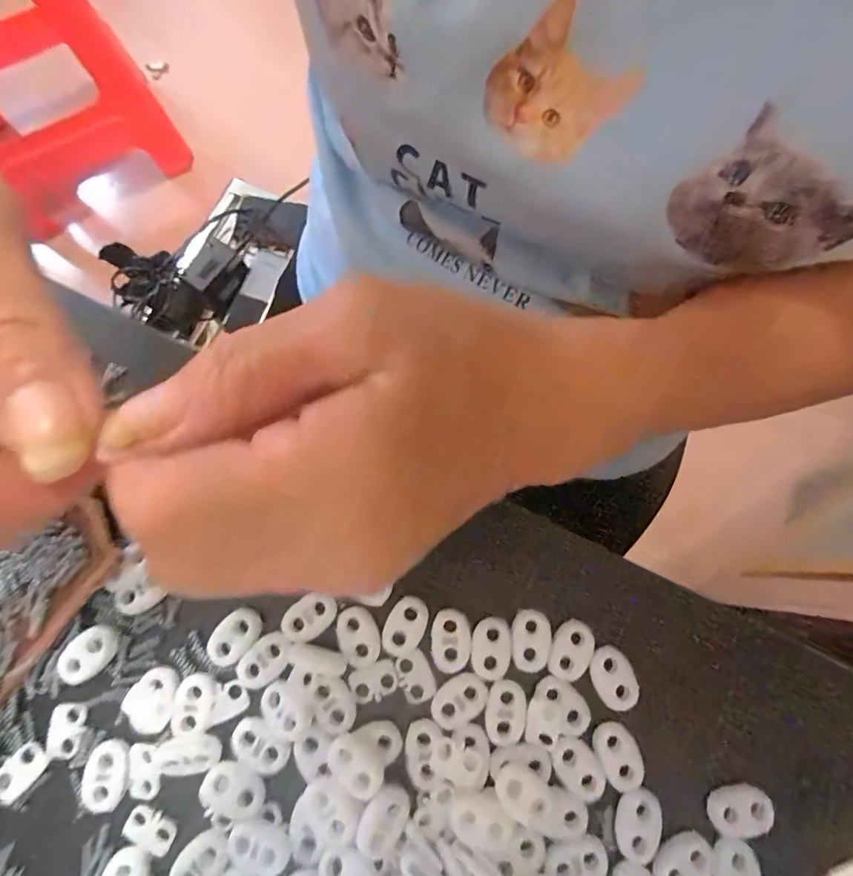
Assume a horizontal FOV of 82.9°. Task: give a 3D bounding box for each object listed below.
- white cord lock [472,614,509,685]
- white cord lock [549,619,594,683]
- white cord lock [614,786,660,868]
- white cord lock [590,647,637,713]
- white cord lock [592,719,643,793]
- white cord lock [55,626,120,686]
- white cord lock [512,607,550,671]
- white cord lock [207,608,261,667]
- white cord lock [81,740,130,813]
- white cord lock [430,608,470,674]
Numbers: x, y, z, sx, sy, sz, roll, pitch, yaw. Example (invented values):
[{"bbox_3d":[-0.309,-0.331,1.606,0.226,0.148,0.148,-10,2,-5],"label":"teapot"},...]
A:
[{"bbox_3d":[0.025,0.081,0.187,0.014,0.004,0.023,6,75,1],"label":"white cord lock"},{"bbox_3d":[0.056,0.082,0.185,0.015,0.004,0.022,27,77,6],"label":"white cord lock"},{"bbox_3d":[0.076,0.138,0.171,0.014,0.004,0.023,17,76,4],"label":"white cord lock"},{"bbox_3d":[0.072,0.092,0.183,0.015,0.004,0.022,-17,76,-5],"label":"white cord lock"},{"bbox_3d":[0.071,0.117,0.176,0.014,0.004,0.023,-20,77,-6],"label":"white cord lock"},{"bbox_3d":[-0.129,0.083,0.186,0.015,0.007,0.023,35,78,8],"label":"white cord lock"},{"bbox_3d":[0.041,0.079,0.189,0.014,0.004,0.022,6,75,1],"label":"white cord lock"},{"bbox_3d":[-0.075,0.078,0.188,0.016,0.004,0.023,38,78,9],"label":"white cord lock"},{"bbox_3d":[-0.118,0.124,0.178,0.015,0.004,0.022,-2,76,-1],"label":"white cord lock"},{"bbox_3d":[0.009,0.079,0.187,0.015,0.004,0.022,0,75,-1],"label":"white cord lock"}]

